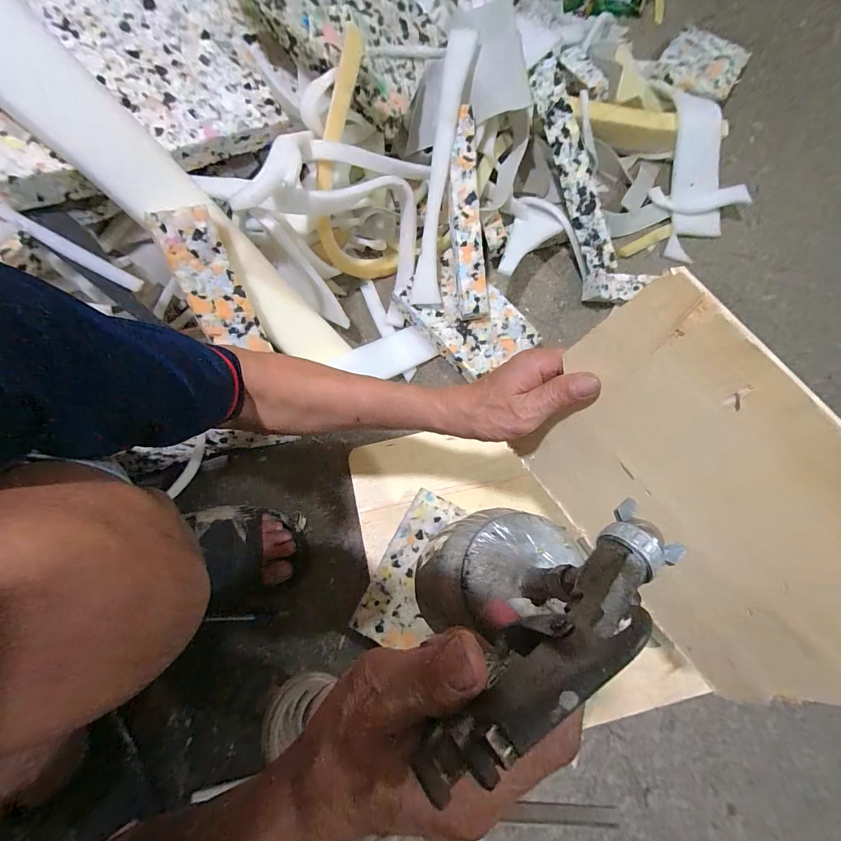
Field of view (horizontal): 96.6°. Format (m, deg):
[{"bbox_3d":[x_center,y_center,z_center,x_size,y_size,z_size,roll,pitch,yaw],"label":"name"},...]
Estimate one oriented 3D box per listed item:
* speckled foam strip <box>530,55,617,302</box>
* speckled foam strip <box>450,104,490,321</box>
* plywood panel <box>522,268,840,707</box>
[{"bbox_3d":[0.257,-0.395,0.621,0.051,0.031,0.377,-17,94,-6],"label":"speckled foam strip"},{"bbox_3d":[0.072,-0.307,0.574,0.049,0.029,0.293,-4,95,-2],"label":"speckled foam strip"},{"bbox_3d":[0.193,0.071,0.254,0.007,0.188,0.285,-32,78,-34],"label":"plywood panel"}]

